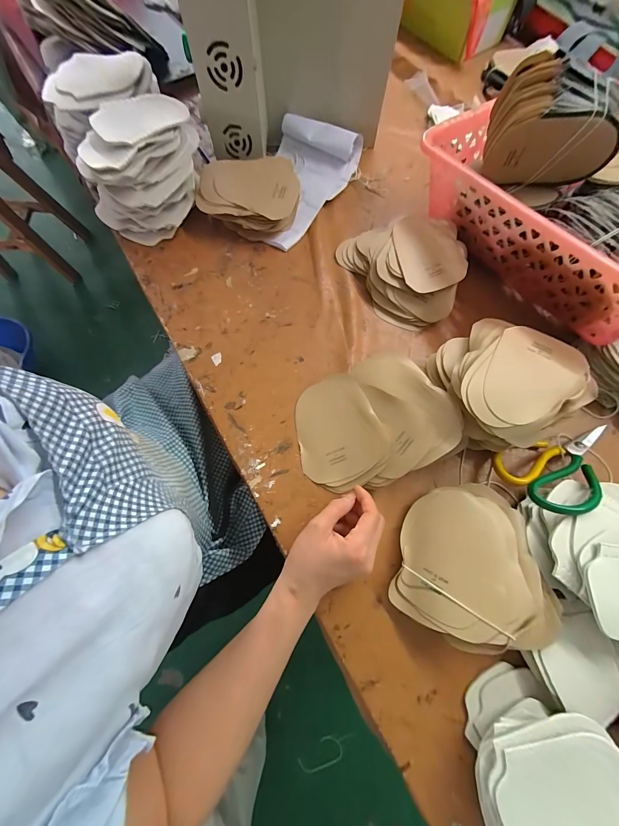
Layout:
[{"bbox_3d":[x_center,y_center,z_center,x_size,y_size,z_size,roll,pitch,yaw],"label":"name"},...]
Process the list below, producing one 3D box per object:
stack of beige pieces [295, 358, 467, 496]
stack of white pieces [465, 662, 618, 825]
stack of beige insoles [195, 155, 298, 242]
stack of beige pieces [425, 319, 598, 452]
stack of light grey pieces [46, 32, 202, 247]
[{"bbox_3d":[0.075,0.012,0.386,0.193,0.019,0.155,-29,72,12],"label":"stack of beige pieces"},{"bbox_3d":[0.221,0.341,0.283,0.123,0.064,0.131,28,75,7],"label":"stack of white pieces"},{"bbox_3d":[-0.098,-0.371,0.500,0.162,0.062,0.139,8,74,1],"label":"stack of beige insoles"},{"bbox_3d":[0.239,-0.045,0.372,0.144,0.082,0.167,-11,74,-5],"label":"stack of beige pieces"},{"bbox_3d":[-0.289,-0.428,0.484,0.193,0.121,0.273,-25,76,-8],"label":"stack of light grey pieces"}]

